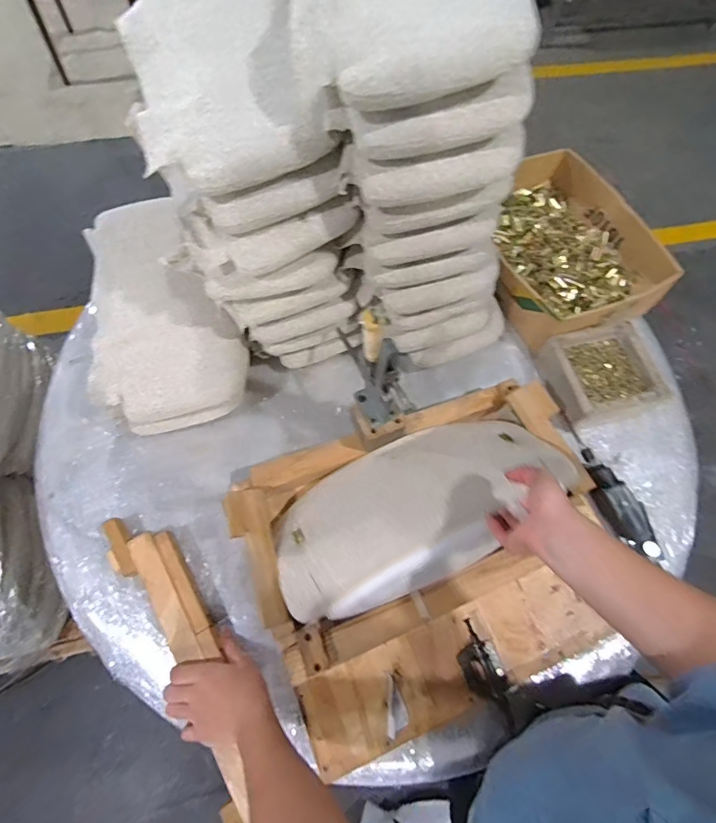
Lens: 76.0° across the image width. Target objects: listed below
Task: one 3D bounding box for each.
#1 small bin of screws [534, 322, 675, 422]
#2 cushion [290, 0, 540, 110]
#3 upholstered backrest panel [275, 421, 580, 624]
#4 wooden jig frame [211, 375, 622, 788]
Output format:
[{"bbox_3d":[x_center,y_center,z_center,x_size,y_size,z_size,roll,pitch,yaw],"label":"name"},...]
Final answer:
[{"bbox_3d":[0.443,-0.064,0.836,0.178,0.063,0.170,-13,66,-9],"label":"small bin of screws"},{"bbox_3d":[0.044,-0.484,0.500,0.230,0.056,0.422,-2,65,-4],"label":"cushion"},{"bbox_3d":[0.088,0.132,0.666,0.429,0.113,0.213,-21,68,-12],"label":"upholstered backrest panel"},{"bbox_3d":[0.113,0.200,0.681,0.514,0.113,0.425,-20,68,-12],"label":"wooden jig frame"}]

